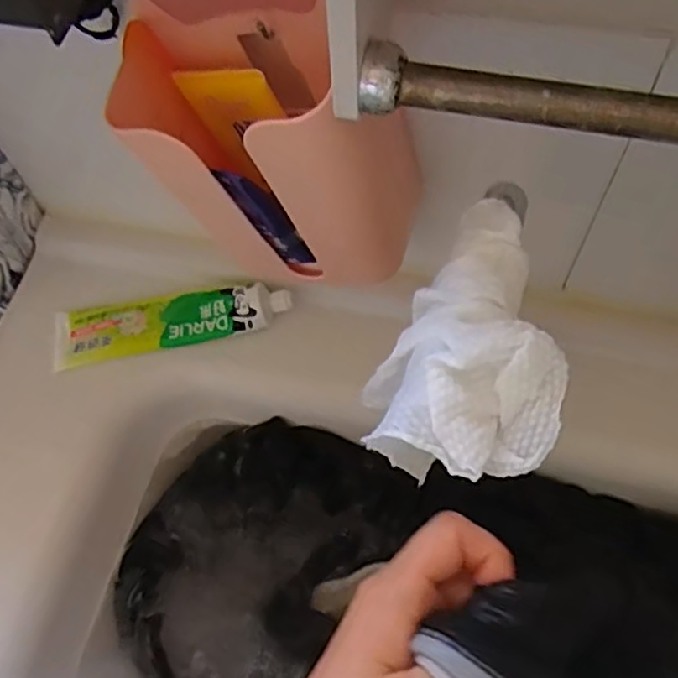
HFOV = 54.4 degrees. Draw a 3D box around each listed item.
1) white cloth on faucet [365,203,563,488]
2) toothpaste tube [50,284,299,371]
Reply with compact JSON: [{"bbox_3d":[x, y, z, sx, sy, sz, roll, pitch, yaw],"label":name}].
[{"bbox_3d":[0.062,0.001,0.271,0.070,0.038,0.125,22,66,16],"label":"white cloth on faucet"},{"bbox_3d":[-0.144,-0.019,0.563,0.201,0.029,0.054,-10,62,0],"label":"toothpaste tube"}]

